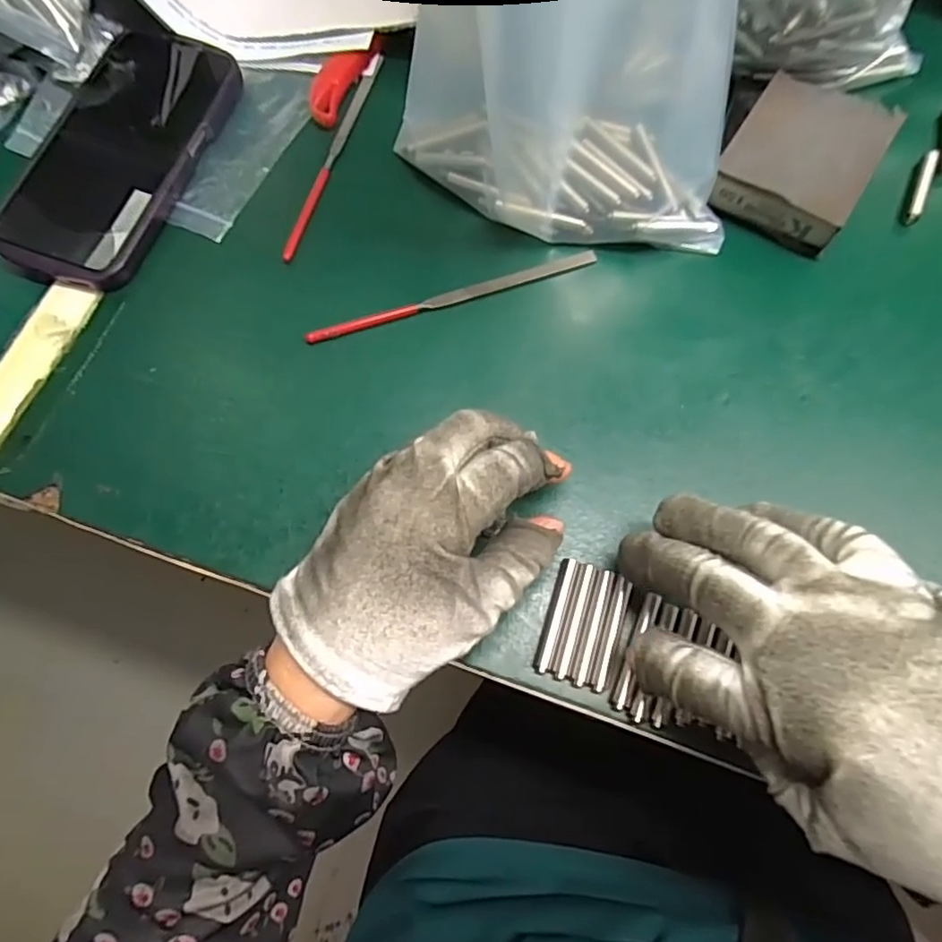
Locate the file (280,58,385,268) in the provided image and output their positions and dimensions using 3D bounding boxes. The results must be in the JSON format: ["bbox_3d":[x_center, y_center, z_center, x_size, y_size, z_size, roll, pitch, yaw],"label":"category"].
[{"bbox_3d":[-0.081,-0.185,0.345,0.010,0.005,0.155,15,71,7],"label":"file"}]

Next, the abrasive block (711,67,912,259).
[{"bbox_3d":[0.175,-0.164,0.315,0.067,0.032,0.082,29,73,12],"label":"abrasive block"}]

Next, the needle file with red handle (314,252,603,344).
[{"bbox_3d":[-0.009,-0.092,0.311,0.155,0.005,0.010,-20,70,-5],"label":"needle file with red handle"}]

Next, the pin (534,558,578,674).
[{"bbox_3d":[0.036,0.060,0.249,0.007,0.005,0.048,17,71,8],"label":"pin"}]

